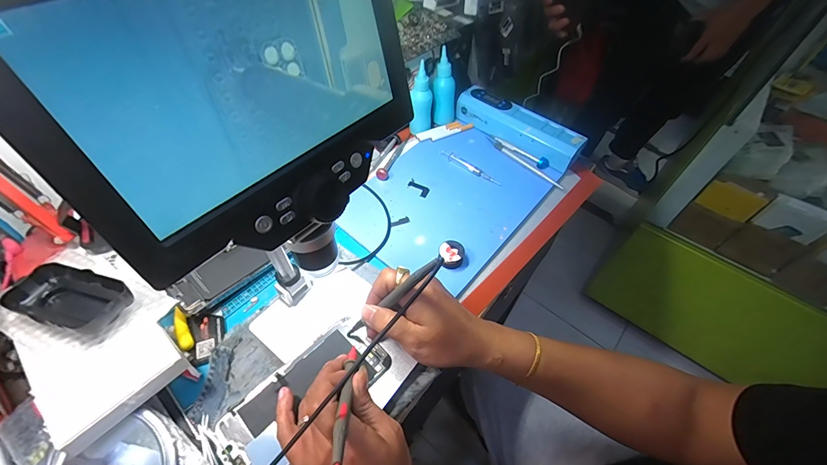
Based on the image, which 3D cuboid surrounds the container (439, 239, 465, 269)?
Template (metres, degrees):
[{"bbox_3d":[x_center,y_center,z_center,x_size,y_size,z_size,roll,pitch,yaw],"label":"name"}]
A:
[{"bbox_3d":[0.047,0.027,0.445,0.032,0.022,0.032,2,55,-3],"label":"container"}]

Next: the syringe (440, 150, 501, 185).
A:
[{"bbox_3d":[0.085,-0.097,0.542,0.104,0.007,0.013,36,60,20],"label":"syringe"}]

